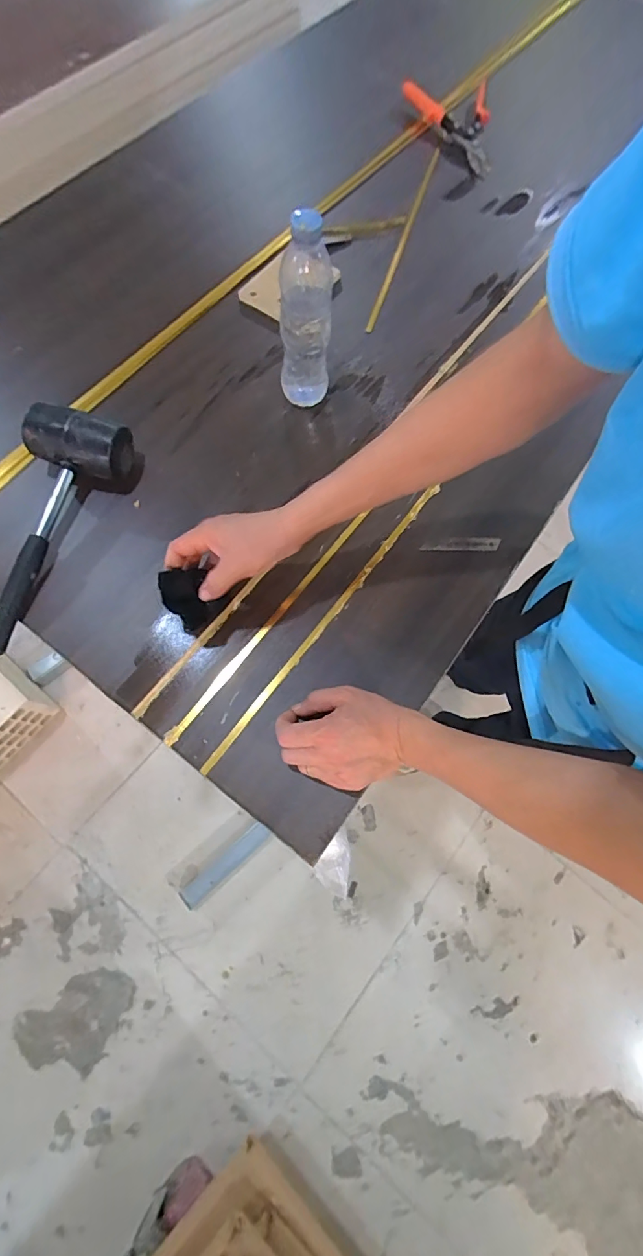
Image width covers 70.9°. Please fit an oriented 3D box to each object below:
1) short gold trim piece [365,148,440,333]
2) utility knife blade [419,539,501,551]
[{"bbox_3d":[0.142,-0.665,0.751,0.018,0.012,0.473,17,71,5],"label":"short gold trim piece"},{"bbox_3d":[0.181,-0.108,0.586,0.103,0.004,0.017,-1,77,-1],"label":"utility knife blade"}]

